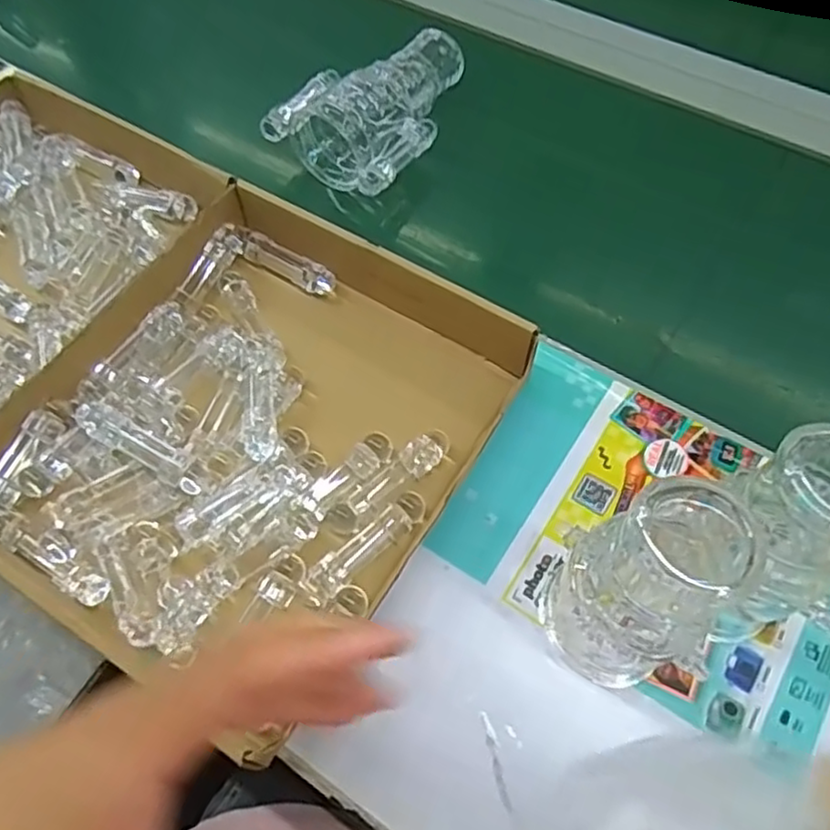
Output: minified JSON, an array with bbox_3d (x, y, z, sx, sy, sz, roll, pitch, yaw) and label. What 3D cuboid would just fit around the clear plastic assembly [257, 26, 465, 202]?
[{"bbox_3d":[-0.026,-0.282,0.611,0.118,0.062,0.182,36,69,18],"label":"clear plastic assembly"}]

